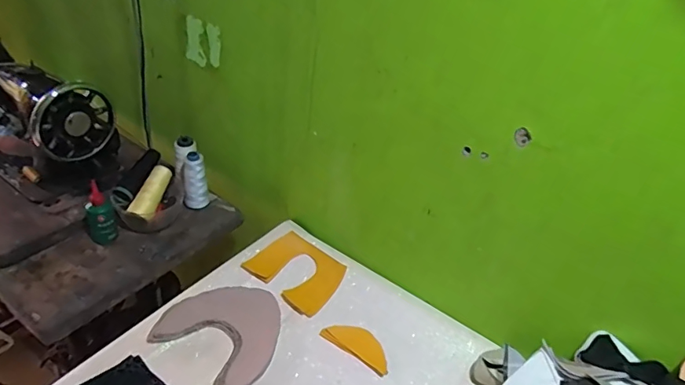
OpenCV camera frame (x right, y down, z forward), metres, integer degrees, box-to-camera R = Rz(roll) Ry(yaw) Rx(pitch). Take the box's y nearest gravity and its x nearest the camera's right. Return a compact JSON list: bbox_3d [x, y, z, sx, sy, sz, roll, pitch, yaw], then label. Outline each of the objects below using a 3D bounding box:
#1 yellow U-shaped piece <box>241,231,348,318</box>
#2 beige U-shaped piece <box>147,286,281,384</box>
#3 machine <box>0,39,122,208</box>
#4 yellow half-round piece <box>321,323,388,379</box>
[{"bbox_3d":[-0.075,0.130,0.829,0.144,0.017,0.121,28,41,26],"label":"yellow U-shaped piece"},{"bbox_3d":[-0.165,0.202,0.719,0.162,0.022,0.171,29,41,27],"label":"beige U-shaped piece"},{"bbox_3d":[-0.602,-0.142,0.934,0.399,0.224,0.154,27,40,25],"label":"machine"},{"bbox_3d":[0.024,0.225,0.730,0.111,0.018,0.039,26,40,24],"label":"yellow half-round piece"}]

